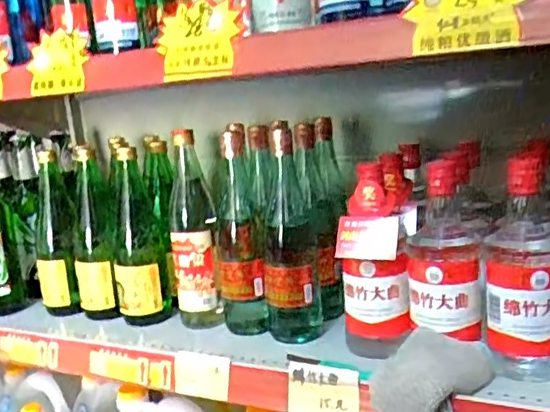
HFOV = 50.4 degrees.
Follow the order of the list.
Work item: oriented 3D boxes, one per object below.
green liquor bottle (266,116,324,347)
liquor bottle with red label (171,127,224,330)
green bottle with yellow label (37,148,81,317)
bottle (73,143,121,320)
[{"bbox_3d":[0.020,0.037,0.722,0.072,0.250,0.071,-5,11,-1],"label":"green liquor bottle"},{"bbox_3d":[-0.110,0.031,0.782,0.057,0.256,0.067,-5,11,-2],"label":"liquor bottle with red label"},{"bbox_3d":[-0.326,0.044,0.865,0.061,0.229,0.078,-10,13,-25],"label":"green bottle with yellow label"},{"bbox_3d":[-0.256,0.043,0.827,0.064,0.232,0.064,-8,12,-15],"label":"bottle"}]

